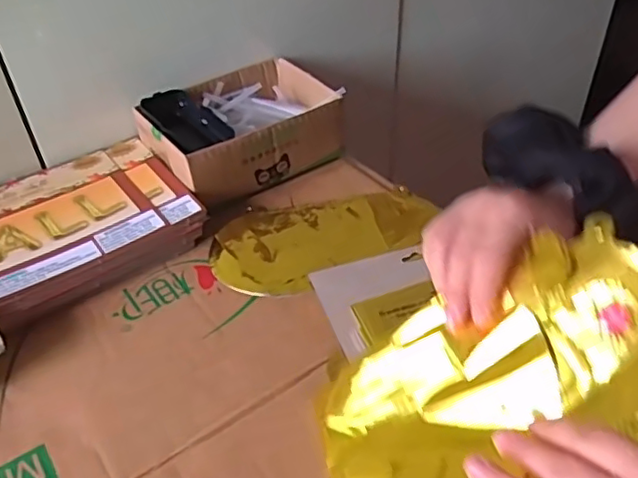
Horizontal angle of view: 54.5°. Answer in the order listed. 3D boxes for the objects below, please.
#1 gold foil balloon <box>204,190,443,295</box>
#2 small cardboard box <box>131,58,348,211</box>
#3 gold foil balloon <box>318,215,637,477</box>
[{"bbox_3d":[0.003,-0.008,0.579,0.204,0.013,0.114,-22,45,-18],"label":"gold foil balloon"},{"bbox_3d":[-0.078,-0.116,0.651,0.188,0.067,0.136,-29,48,-25],"label":"small cardboard box"},{"bbox_3d":[0.108,0.078,0.351,0.261,0.031,0.143,-39,43,21],"label":"gold foil balloon"}]

